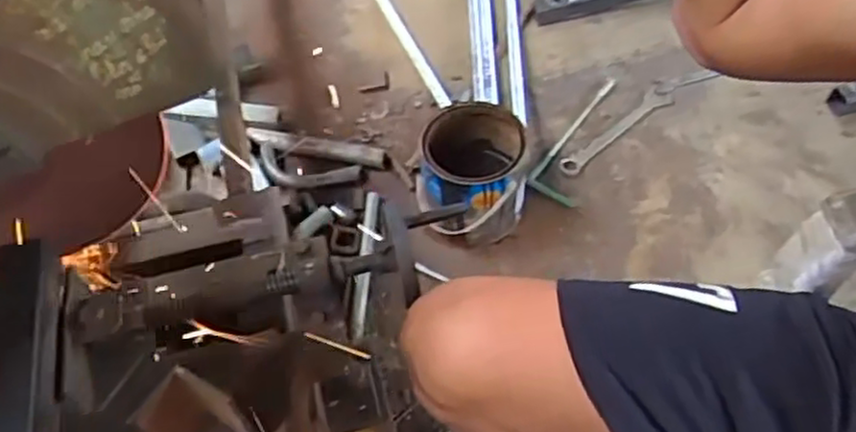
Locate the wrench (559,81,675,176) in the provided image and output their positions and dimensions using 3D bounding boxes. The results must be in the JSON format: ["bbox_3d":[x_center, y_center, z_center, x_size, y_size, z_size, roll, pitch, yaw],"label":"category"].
[{"bbox_3d":[0.338,-0.152,1.258,0.277,0.012,0.050,-38,61,-22],"label":"wrench"}]

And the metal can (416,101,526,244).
[{"bbox_3d":[0.066,-0.064,1.115,0.161,0.151,0.171,-1,54,2],"label":"metal can"}]

